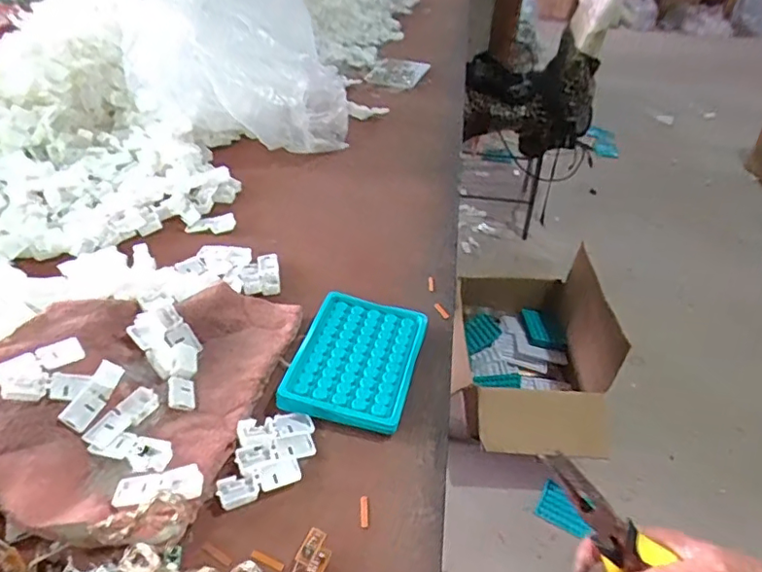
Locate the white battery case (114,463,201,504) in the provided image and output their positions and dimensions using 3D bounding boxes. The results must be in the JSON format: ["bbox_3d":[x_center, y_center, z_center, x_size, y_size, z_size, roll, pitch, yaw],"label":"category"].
[{"bbox_3d":[-0.146,0.131,0.371,0.056,0.009,0.020,-8,40,0],"label":"white battery case"}]

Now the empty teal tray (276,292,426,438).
[{"bbox_3d":[-0.020,0.061,0.478,0.095,0.017,0.129,13,40,7],"label":"empty teal tray"}]

